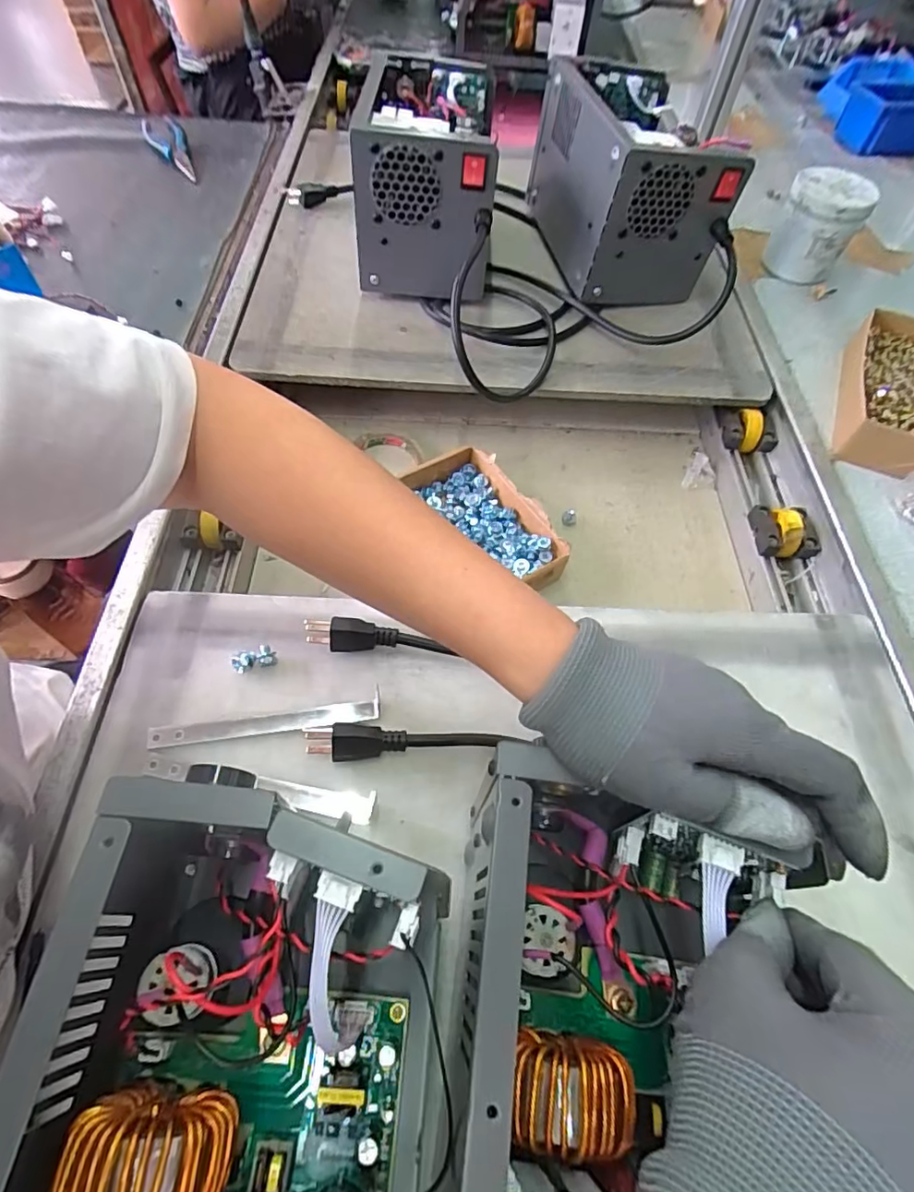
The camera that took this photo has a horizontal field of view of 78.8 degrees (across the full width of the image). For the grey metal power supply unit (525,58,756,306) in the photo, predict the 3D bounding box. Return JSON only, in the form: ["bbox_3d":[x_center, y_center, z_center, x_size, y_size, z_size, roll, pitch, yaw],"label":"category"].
[{"bbox_3d":[0.200,-0.505,0.683,0.156,0.157,0.250,-7,60,-7],"label":"grey metal power supply unit"}]

